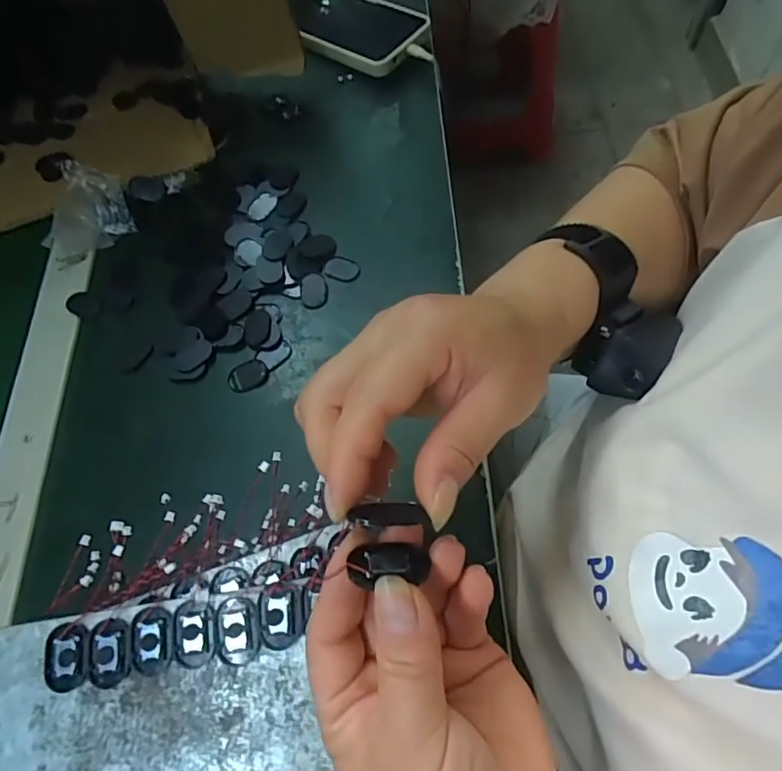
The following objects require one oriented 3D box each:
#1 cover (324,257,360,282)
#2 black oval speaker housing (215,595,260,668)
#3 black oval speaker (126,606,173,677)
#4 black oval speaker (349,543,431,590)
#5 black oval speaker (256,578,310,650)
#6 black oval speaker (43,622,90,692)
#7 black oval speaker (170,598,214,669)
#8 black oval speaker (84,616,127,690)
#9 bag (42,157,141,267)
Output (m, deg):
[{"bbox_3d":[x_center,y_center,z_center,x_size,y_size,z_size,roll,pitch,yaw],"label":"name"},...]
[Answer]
[{"bbox_3d":[-0.037,-0.089,0.409,0.026,0.007,0.019,10,66,8],"label":"cover"},{"bbox_3d":[-0.070,0.112,0.243,0.019,0.005,0.028,-7,65,2],"label":"black oval speaker housing"},{"bbox_3d":[-0.110,0.117,0.244,0.020,0.005,0.028,-1,65,5],"label":"black oval speaker"},{"bbox_3d":[0.000,0.061,0.185,0.024,0.004,0.016,1,28,-5],"label":"black oval speaker"},{"bbox_3d":[-0.049,0.104,0.243,0.024,0.005,0.028,-3,65,4],"label":"black oval speaker"},{"bbox_3d":[-0.149,0.124,0.245,0.020,0.004,0.027,-5,65,3],"label":"black oval speaker"},{"bbox_3d":[-0.090,0.113,0.244,0.019,0.005,0.027,-4,65,3],"label":"black oval speaker"},{"bbox_3d":[-0.130,0.122,0.244,0.019,0.005,0.028,-8,65,2],"label":"black oval speaker"},{"bbox_3d":[-0.252,-0.141,0.432,0.078,0.034,0.063,-40,69,-14],"label":"bag"}]

